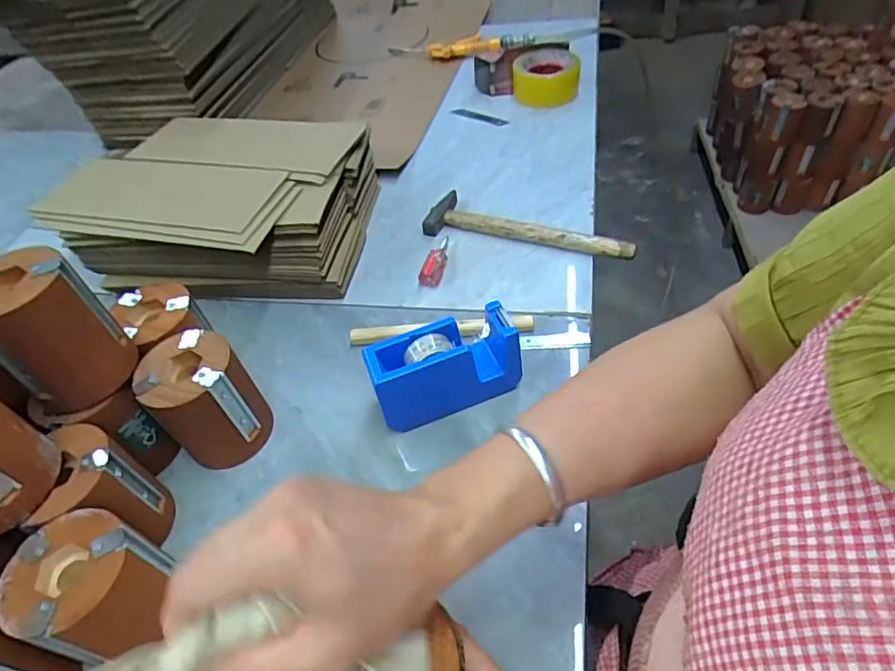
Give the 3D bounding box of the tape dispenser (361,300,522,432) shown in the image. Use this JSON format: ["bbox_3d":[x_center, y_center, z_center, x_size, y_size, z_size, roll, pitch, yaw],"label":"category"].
[{"bbox_3d":[-0.002,0.027,0.487,0.129,0.071,0.054,-20,47,-9],"label":"tape dispenser"}]

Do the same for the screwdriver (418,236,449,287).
[{"bbox_3d":[-0.010,-0.087,0.633,0.024,0.020,0.077,11,50,18],"label":"screwdriver"}]

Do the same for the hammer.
[{"bbox_3d":[0.094,-0.130,0.652,0.243,0.032,0.067,11,50,18],"label":"hammer"}]

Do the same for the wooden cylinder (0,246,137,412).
[{"bbox_3d":[-0.289,-0.002,0.409,0.071,0.101,0.076,31,58,31],"label":"wooden cylinder"}]

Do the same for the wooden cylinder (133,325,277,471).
[{"bbox_3d":[-0.204,0.056,0.475,0.078,0.097,0.077,-26,50,-16],"label":"wooden cylinder"}]

